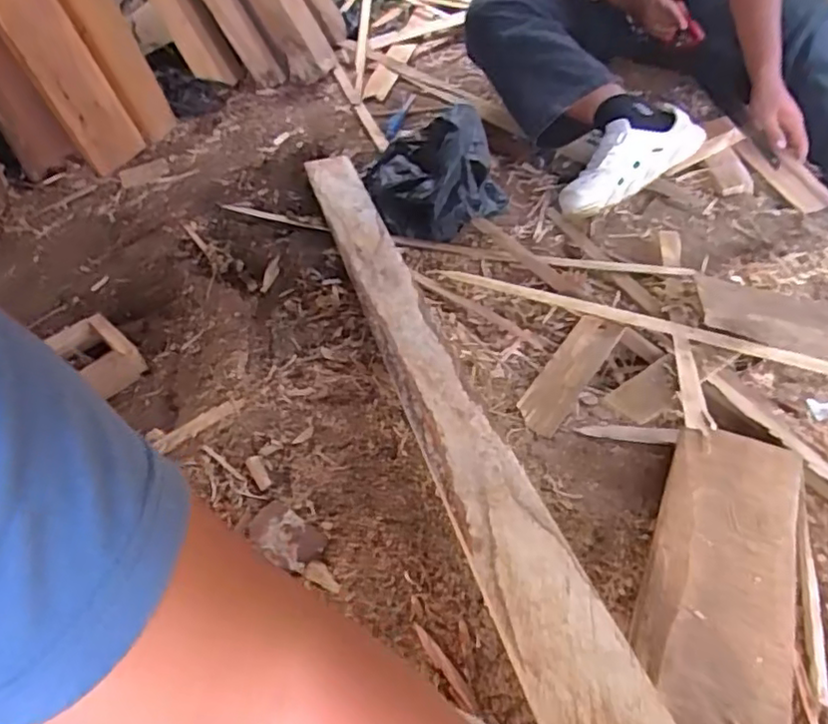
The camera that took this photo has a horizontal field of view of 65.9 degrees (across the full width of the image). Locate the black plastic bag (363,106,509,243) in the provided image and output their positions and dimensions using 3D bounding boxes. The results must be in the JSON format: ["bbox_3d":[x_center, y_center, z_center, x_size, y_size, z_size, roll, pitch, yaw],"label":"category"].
[{"bbox_3d":[0.020,-0.347,1.100,0.198,0.135,0.305,-18,45,-13],"label":"black plastic bag"}]

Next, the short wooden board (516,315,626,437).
[{"bbox_3d":[0.196,0.014,0.819,0.057,0.013,0.196,28,59,25],"label":"short wooden board"}]

